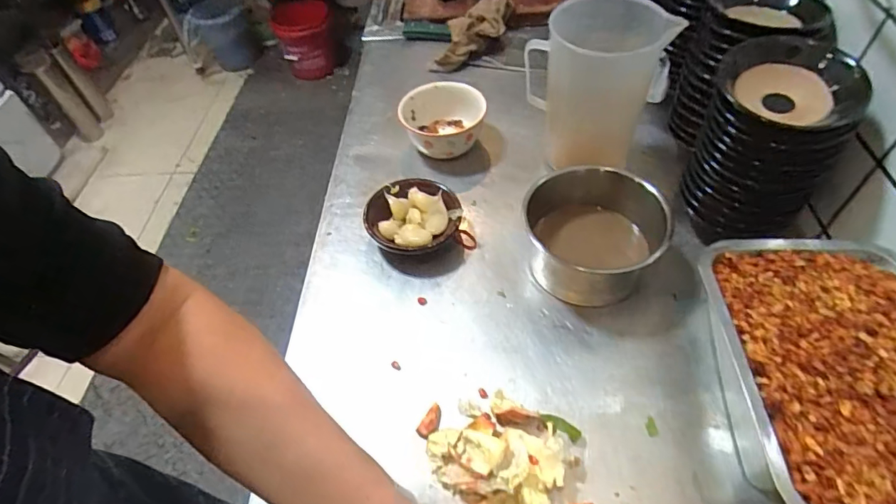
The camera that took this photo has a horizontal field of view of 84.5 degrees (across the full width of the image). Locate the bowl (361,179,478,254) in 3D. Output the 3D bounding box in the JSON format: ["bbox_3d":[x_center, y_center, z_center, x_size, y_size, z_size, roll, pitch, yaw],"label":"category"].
[{"bbox_3d":[-0.042,-0.039,0.625,0.119,0.042,0.115,-3,52,3],"label":"bowl"}]

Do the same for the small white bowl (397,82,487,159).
[{"bbox_3d":[-0.010,-0.189,0.722,0.115,0.063,0.112,-3,52,3],"label":"small white bowl"}]

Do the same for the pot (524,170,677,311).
[{"bbox_3d":[0.164,-0.015,0.566,0.150,0.089,0.163,-3,52,3],"label":"pot"}]

